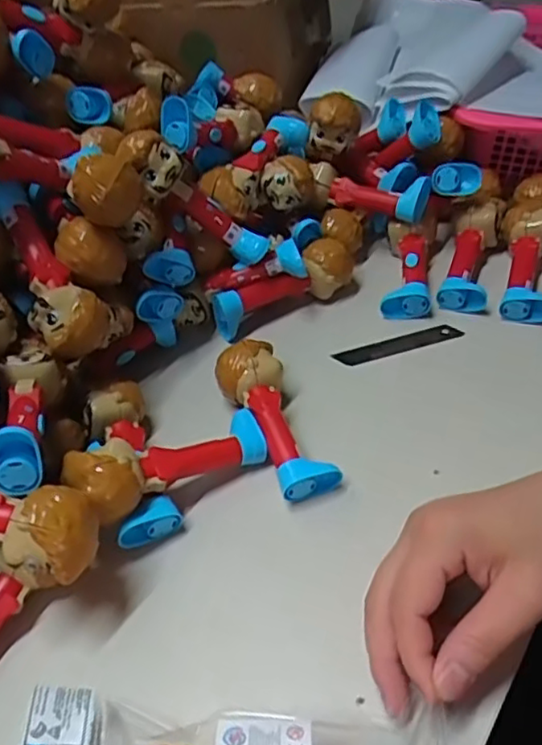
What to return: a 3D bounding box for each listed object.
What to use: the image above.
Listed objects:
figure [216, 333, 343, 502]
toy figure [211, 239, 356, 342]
[{"bbox_3d":[0.000,0.027,0.416,0.042,0.041,0.113,-19,45,-12],"label":"figure"},{"bbox_3d":[0.011,-0.071,0.519,0.125,0.045,0.037,-23,46,-16],"label":"toy figure"}]

